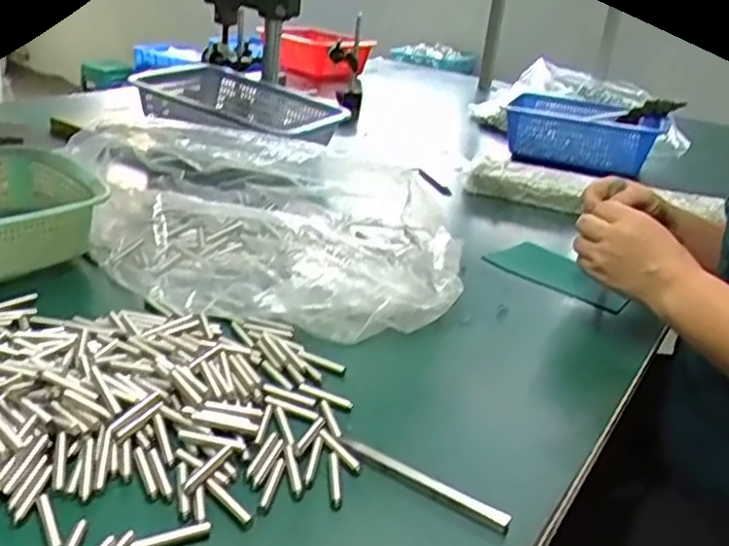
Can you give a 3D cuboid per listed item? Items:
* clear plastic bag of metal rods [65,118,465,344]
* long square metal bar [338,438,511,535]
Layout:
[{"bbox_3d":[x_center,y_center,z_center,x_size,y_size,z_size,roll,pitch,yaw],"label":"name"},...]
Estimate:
[{"bbox_3d":[-0.097,-0.073,0.809,0.400,0.106,0.364,-2,27,-14],"label":"clear plastic bag of metal rods"},{"bbox_3d":[0.038,0.143,0.493,0.129,0.011,0.010,19,27,29],"label":"long square metal bar"}]

